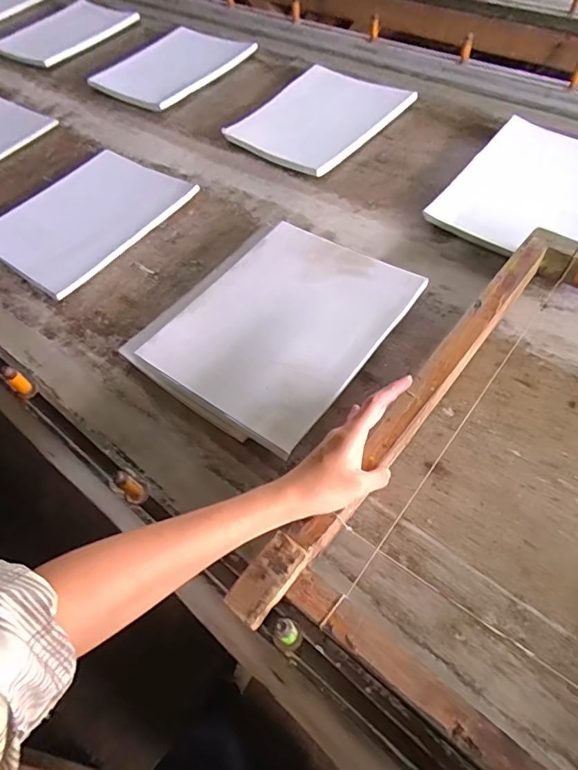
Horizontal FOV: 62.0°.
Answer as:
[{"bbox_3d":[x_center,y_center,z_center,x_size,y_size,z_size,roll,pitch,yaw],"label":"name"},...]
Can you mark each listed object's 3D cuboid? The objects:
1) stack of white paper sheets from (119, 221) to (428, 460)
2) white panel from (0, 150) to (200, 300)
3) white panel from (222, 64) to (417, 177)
[{"bbox_3d":[-0.015,-0.075,0.564,0.241,0.016,0.277,32,66,26],"label":"stack of white paper sheets"},{"bbox_3d":[-0.318,-0.263,0.744,0.236,0.020,0.270,31,65,24],"label":"white panel"},{"bbox_3d":[0.047,-0.459,0.826,0.223,0.029,0.262,33,65,24],"label":"white panel"}]

